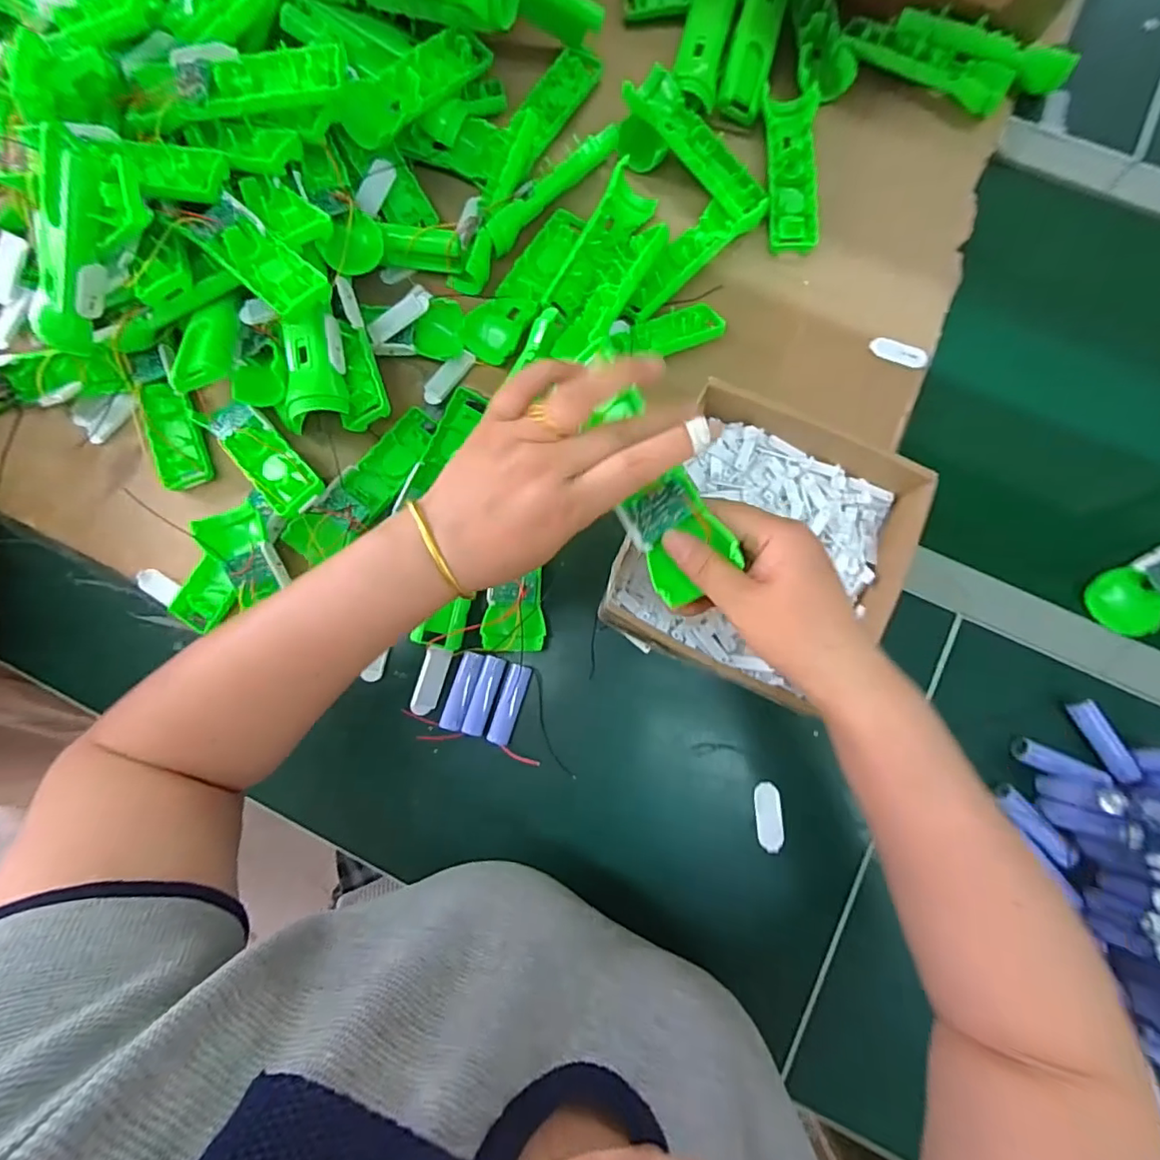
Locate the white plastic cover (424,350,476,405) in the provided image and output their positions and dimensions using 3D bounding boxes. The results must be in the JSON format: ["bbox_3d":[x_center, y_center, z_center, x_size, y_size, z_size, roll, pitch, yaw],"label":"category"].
[{"bbox_3d":[-0.118,-0.183,0.504,0.020,0.007,0.058,36,85,7],"label":"white plastic cover"}]

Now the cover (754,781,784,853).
[{"bbox_3d":[0.150,0.188,0.444,0.019,0.006,0.051,-3,82,2],"label":"cover"}]

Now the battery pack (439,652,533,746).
[{"bbox_3d":[-0.077,0.097,0.463,0.058,0.014,0.064,17,83,5],"label":"battery pack"}]

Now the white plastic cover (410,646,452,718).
[{"bbox_3d":[-0.123,0.084,0.462,0.019,0.013,0.056,16,83,5],"label":"white plastic cover"}]

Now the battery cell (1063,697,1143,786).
[{"bbox_3d":[0.410,0.126,0.435,0.016,0.013,0.068,-27,81,-1],"label":"battery cell"}]

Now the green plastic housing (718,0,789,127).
[{"bbox_3d":[0.172,-0.530,0.536,0.044,0.027,0.168,13,83,5],"label":"green plastic housing"}]

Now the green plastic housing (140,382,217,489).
[{"bbox_3d":[-0.357,-0.127,0.497,0.042,0.026,0.093,-16,81,1],"label":"green plastic housing"}]

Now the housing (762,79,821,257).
[{"bbox_3d":[0.200,-0.387,0.530,0.047,0.021,0.151,1,82,3],"label":"housing"}]

